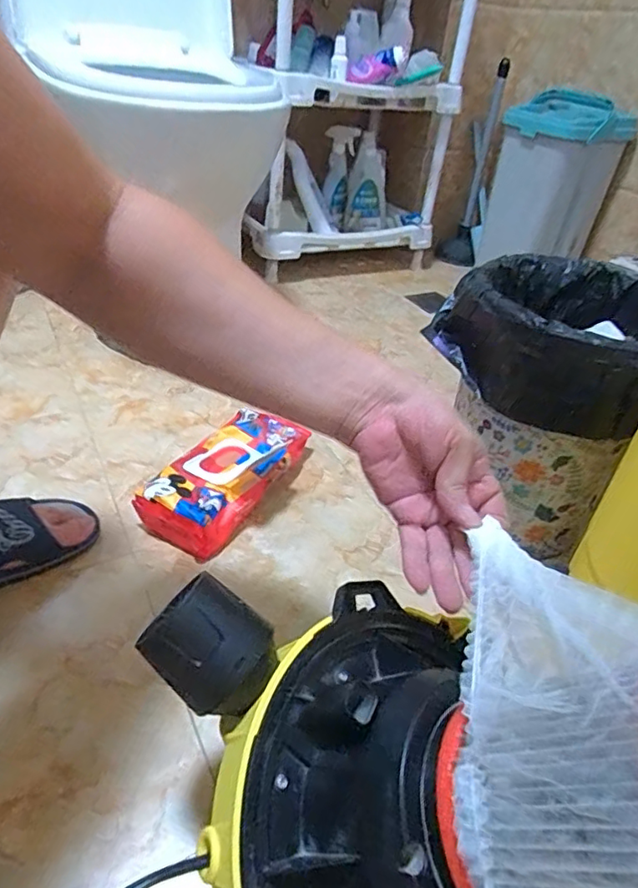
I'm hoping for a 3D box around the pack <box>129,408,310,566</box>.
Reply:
[{"bbox_3d":[-0.113,0.037,0.690,0.120,0.055,0.232,20,40,17],"label":"pack"}]

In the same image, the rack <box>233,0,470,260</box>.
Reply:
[{"bbox_3d":[0.072,-0.743,1.155,0.505,0.614,0.354,0,37,-7],"label":"rack"}]

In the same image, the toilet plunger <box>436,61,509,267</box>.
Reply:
[{"bbox_3d":[0.397,-0.686,1.415,0.104,0.458,0.095,10,37,6],"label":"toilet plunger"}]

